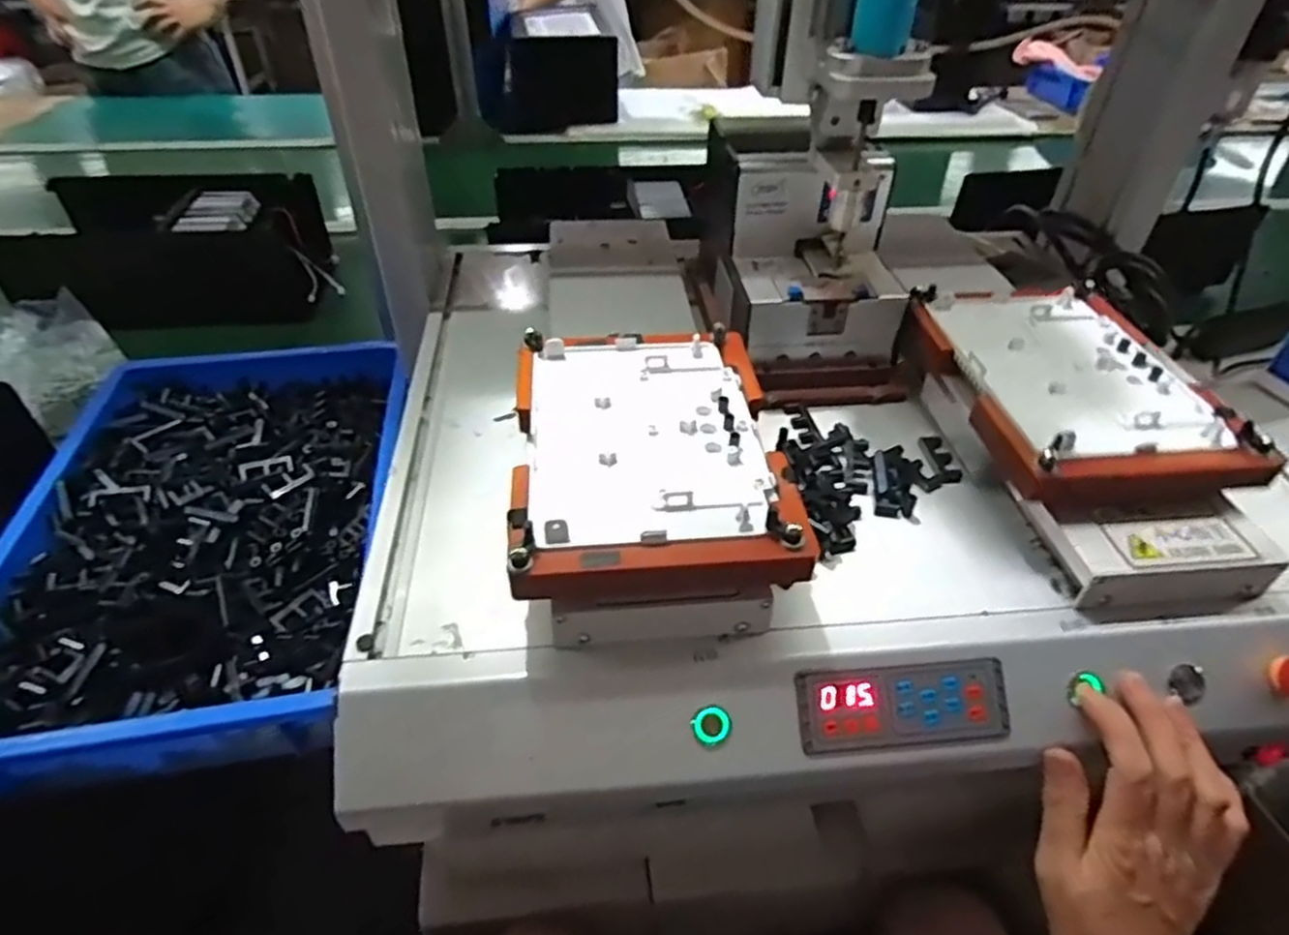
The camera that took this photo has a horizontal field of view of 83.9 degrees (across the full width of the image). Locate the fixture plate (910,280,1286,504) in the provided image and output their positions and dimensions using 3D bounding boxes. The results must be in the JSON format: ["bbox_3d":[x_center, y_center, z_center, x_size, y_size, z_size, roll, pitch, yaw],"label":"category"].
[{"bbox_3d":[0.297,-0.060,0.506,0.160,0.036,0.208,-4,42,-6],"label":"fixture plate"}]

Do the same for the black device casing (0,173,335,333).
[{"bbox_3d":[-0.656,-0.300,1.028,0.372,0.163,0.171,-5,42,-7],"label":"black device casing"}]

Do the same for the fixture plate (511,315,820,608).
[{"bbox_3d":[0.002,-0.014,0.440,0.160,0.024,0.232,-4,42,-6],"label":"fixture plate"}]

